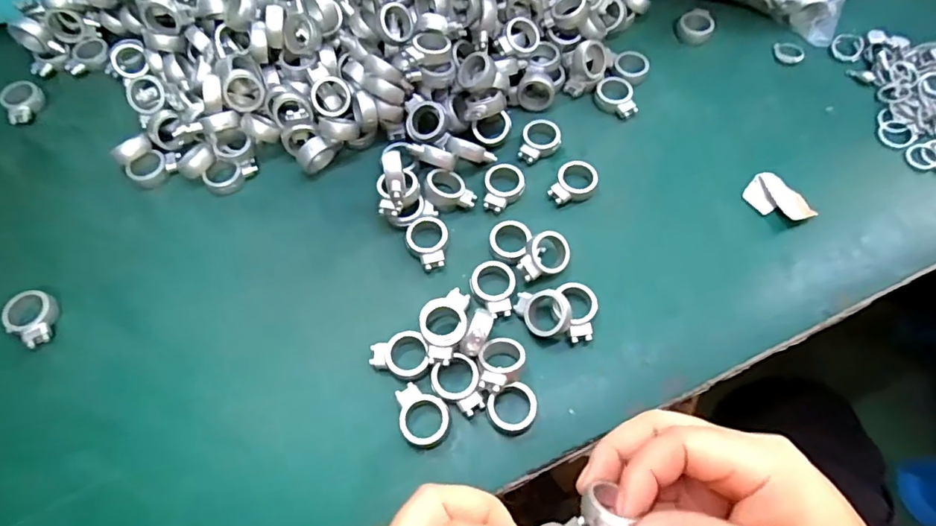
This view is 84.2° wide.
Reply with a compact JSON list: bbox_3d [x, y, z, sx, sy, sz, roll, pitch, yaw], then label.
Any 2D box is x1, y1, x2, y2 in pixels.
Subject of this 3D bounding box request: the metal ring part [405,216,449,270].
[{"bbox_3d":[-0.024,-0.012,0.321,0.025,0.010,0.034,-14,65,-6],"label":"metal ring part"}]

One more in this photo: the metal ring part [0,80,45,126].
[{"bbox_3d":[-0.313,-0.112,0.365,0.022,0.018,0.029,-18,65,-8],"label":"metal ring part"}]

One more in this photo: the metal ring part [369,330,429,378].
[{"bbox_3d":[-0.037,0.051,0.286,0.033,0.013,0.025,-2,64,0],"label":"metal ring part"}]

